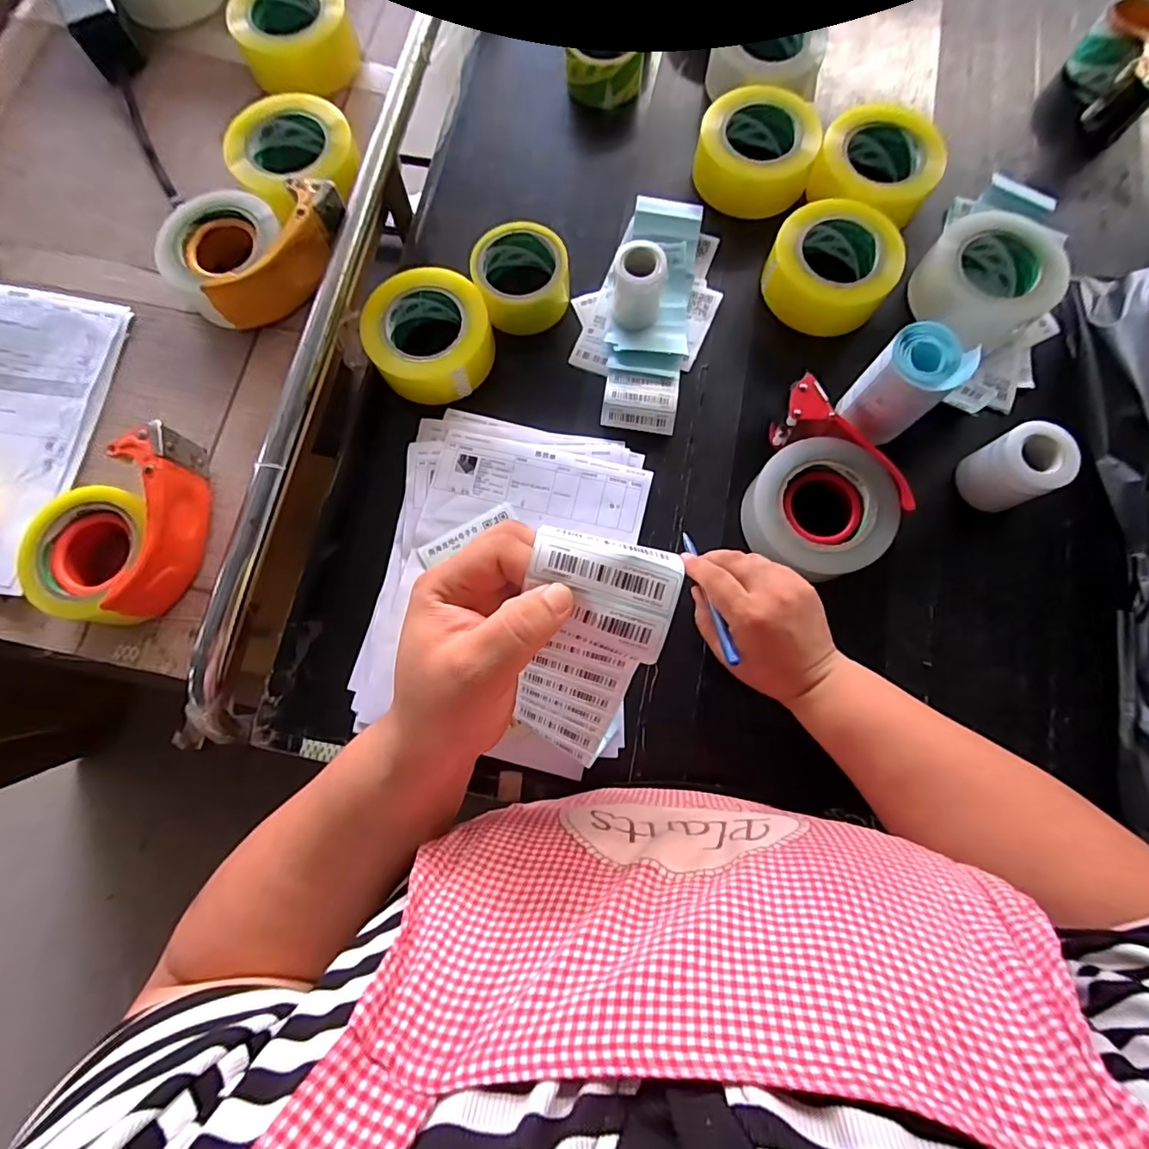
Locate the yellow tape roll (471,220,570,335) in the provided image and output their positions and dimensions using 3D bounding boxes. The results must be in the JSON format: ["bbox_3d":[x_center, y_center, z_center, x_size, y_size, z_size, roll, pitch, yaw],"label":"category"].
[{"bbox_3d":[-0.054,-0.307,0.540,0.094,0.047,0.094,0,78,0],"label":"yellow tape roll"}]

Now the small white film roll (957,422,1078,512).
[{"bbox_3d":[0.394,-0.094,0.467,0.056,0.064,0.059,0,78,0],"label":"small white film roll"}]

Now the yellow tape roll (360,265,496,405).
[{"bbox_3d":[-0.145,-0.238,0.522,0.120,0.053,0.111,0,78,0],"label":"yellow tape roll"}]

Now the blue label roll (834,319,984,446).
[{"bbox_3d":[0.289,-0.166,0.467,0.066,0.095,0.064,0,78,0],"label":"blue label roll"}]

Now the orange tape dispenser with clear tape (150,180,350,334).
[{"bbox_3d":[-0.307,-0.318,0.509,0.129,0.060,0.162,36,80,7],"label":"orange tape dispenser with clear tape"}]

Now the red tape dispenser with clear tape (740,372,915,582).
[{"bbox_3d":[0.225,-0.072,0.479,0.124,0.063,0.160,26,79,5],"label":"red tape dispenser with clear tape"}]

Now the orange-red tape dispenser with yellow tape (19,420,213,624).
[{"bbox_3d":[-0.385,-0.044,0.448,0.107,0.066,0.166,7,78,1],"label":"orange-red tape dispenser with yellow tape"}]

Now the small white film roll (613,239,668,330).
[{"bbox_3d":[0.065,-0.284,0.521,0.050,0.063,0.050,0,78,0],"label":"small white film roll"}]

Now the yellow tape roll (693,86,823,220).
[{"bbox_3d":[0.195,-0.452,0.564,0.121,0.061,0.121,0,78,0],"label":"yellow tape roll"}]

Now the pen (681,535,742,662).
[{"bbox_3d":[0.106,0.014,0.422,0.007,0.009,0.128,-8,52,-2],"label":"pen"}]

